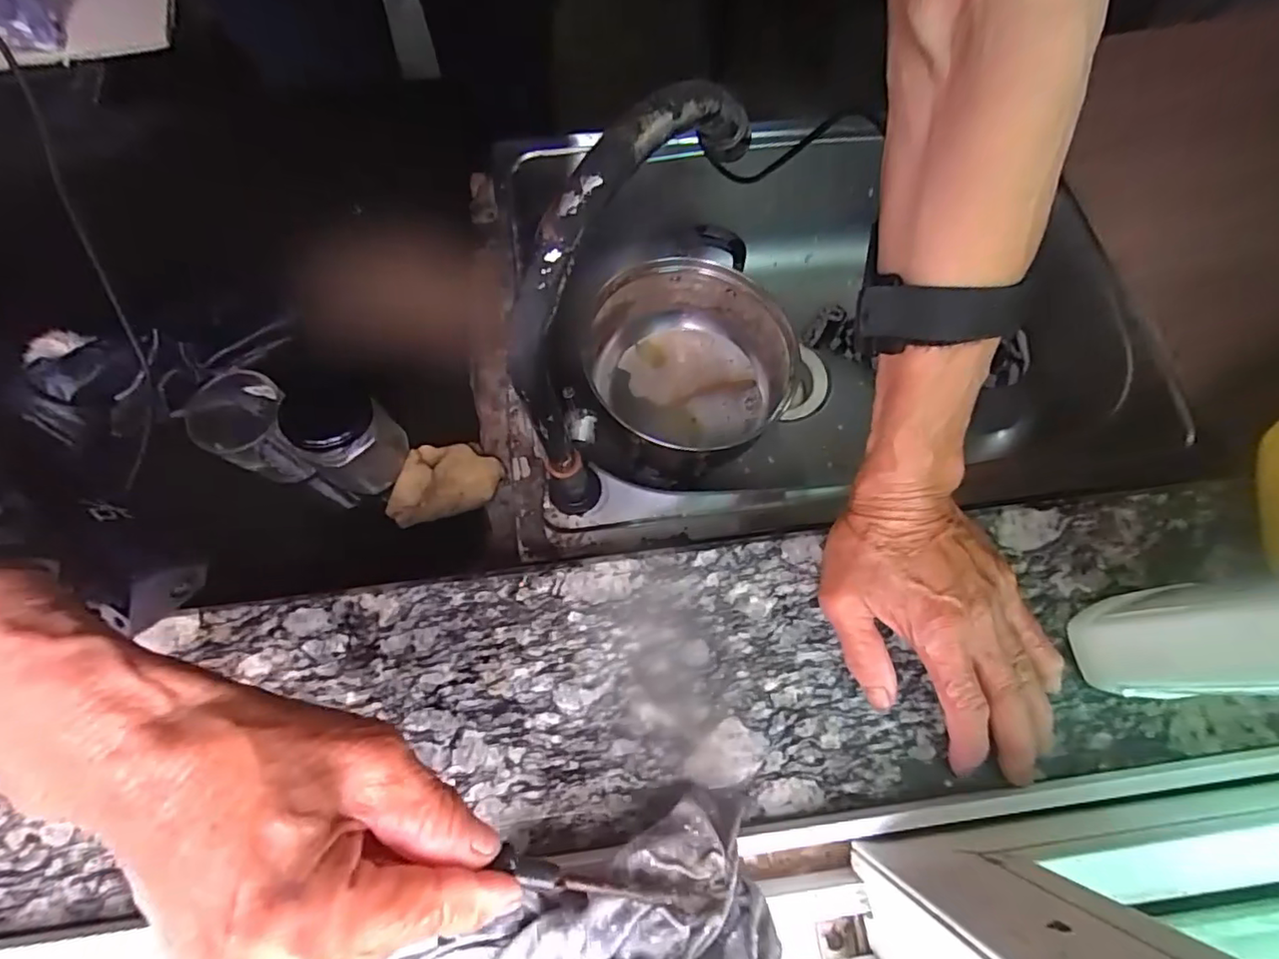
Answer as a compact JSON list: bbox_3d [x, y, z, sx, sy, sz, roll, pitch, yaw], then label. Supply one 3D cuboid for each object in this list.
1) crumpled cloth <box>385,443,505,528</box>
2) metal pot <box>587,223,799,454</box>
[{"bbox_3d":[-0.156,0.000,0.469,0.089,0.010,0.060,-15,73,-5],"label":"crumpled cloth"},{"bbox_3d":[0.049,-0.134,0.642,0.192,0.101,0.198,0,72,0],"label":"metal pot"}]

